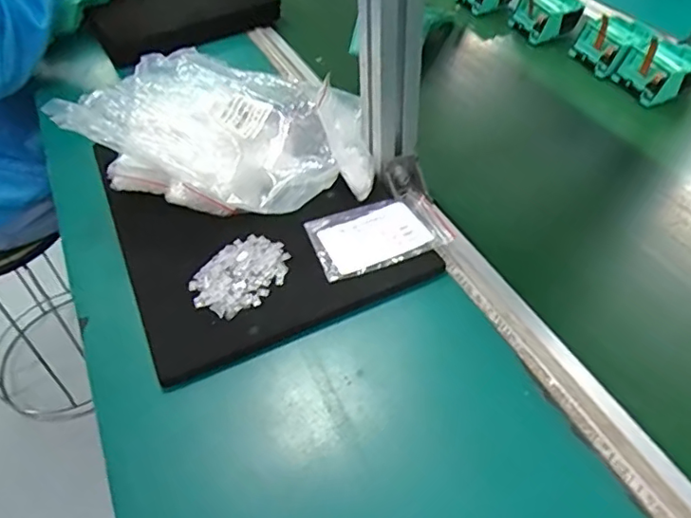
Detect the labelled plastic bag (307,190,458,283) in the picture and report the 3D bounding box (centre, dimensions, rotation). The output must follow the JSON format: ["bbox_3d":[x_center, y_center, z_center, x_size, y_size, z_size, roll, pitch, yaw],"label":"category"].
[{"bbox_3d":[0.031,-0.025,0.528,0.125,0.012,0.079,-15,47,-13],"label":"labelled plastic bag"}]

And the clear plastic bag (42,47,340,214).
[{"bbox_3d":[-0.139,-0.142,0.593,0.279,0.081,0.200,18,49,19],"label":"clear plastic bag"}]

